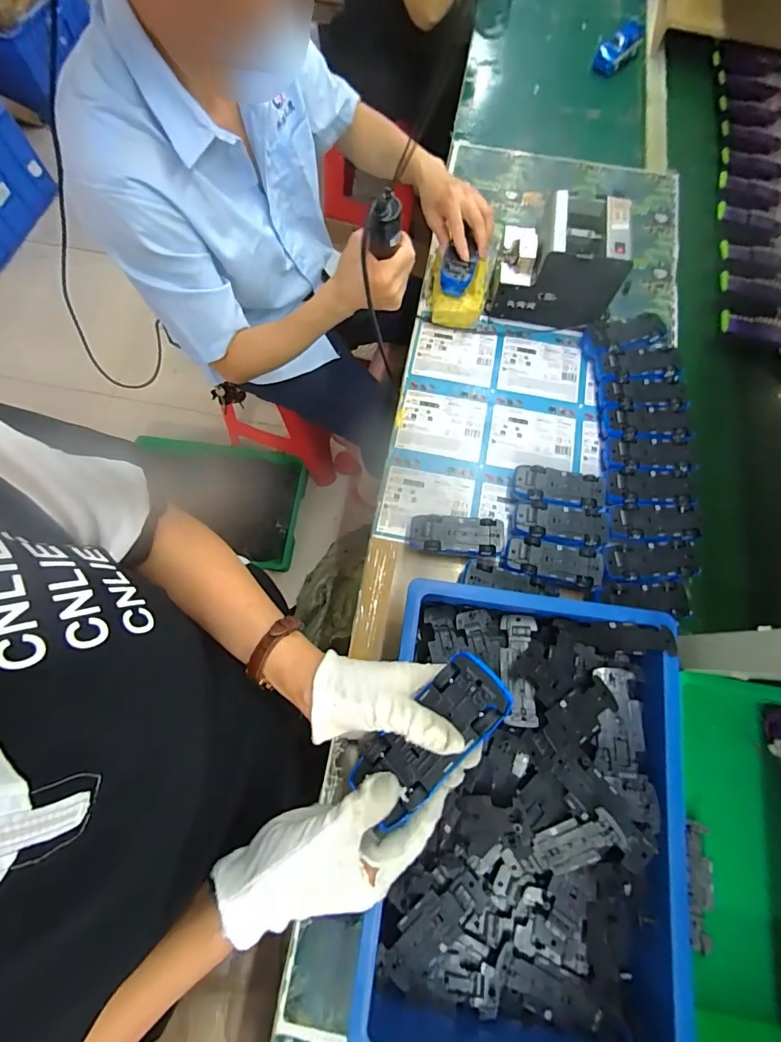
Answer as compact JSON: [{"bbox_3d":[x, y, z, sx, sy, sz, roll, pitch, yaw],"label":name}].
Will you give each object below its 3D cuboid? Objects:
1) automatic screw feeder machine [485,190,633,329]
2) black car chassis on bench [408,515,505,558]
[{"bbox_3d":[0.266,-0.413,0.710,0.178,0.152,0.141,11,74,4],"label":"automatic screw feeder machine"},{"bbox_3d":[0.091,0.024,0.622,0.127,0.041,0.055,6,73,0],"label":"black car chassis on bench"}]

